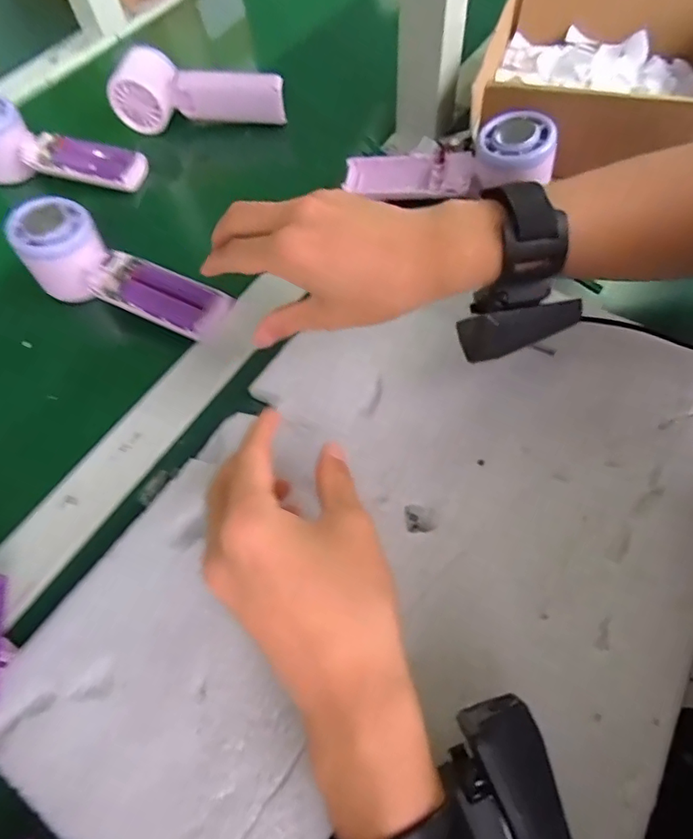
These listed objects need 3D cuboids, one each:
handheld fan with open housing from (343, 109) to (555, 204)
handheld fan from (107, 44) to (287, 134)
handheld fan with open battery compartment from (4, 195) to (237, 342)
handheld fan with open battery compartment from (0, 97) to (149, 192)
[{"bbox_3d":[0.078,-0.205,0.395,0.162,0.041,0.055,9,59,32],"label":"handheld fan with open housing"},{"bbox_3d":[-0.143,-0.314,0.470,0.161,0.054,0.043,9,61,9],"label":"handheld fan"},{"bbox_3d":[-0.165,-0.106,0.369,0.164,0.045,0.051,25,64,2],"label":"handheld fan with open battery compartment"},{"bbox_3d":[-0.267,-0.246,0.446,0.152,0.053,0.052,14,62,11],"label":"handheld fan with open battery compartment"}]

